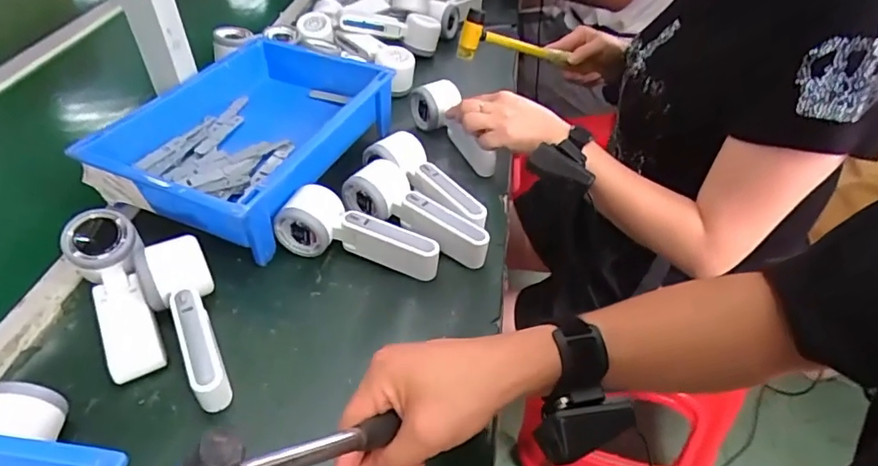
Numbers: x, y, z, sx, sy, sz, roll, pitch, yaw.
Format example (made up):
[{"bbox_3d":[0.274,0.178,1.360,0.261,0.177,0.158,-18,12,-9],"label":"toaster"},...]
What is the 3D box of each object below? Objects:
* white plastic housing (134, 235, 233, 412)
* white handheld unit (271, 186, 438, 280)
[{"bbox_3d":[-0.213,0.079,0.453,0.053,0.056,0.165,-21,48,-22],"label":"white plastic housing"},{"bbox_3d":[-0.078,0.000,0.535,0.163,0.060,0.044,12,45,10],"label":"white handheld unit"}]

